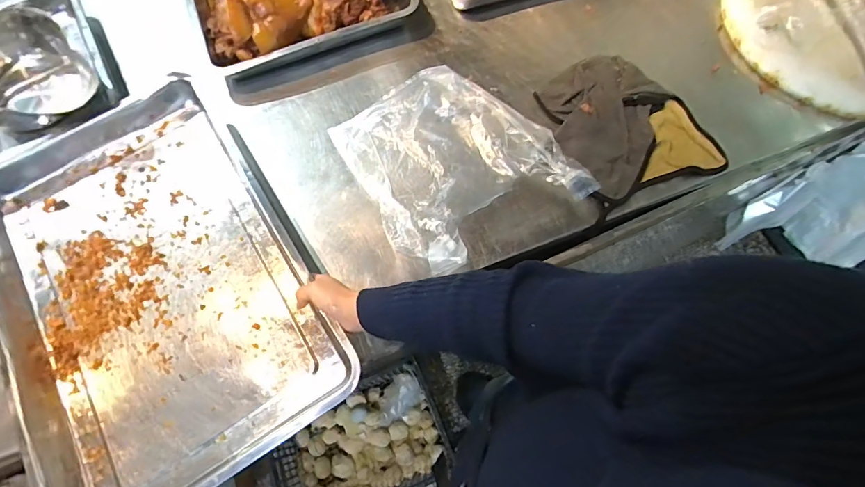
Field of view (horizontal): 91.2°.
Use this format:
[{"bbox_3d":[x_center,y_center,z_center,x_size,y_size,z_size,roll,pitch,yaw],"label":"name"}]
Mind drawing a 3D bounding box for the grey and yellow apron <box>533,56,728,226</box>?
[{"bbox_3d":[0.331,-0.209,0.725,0.248,0.019,0.267,-24,71,-9],"label":"grey and yellow apron"}]

